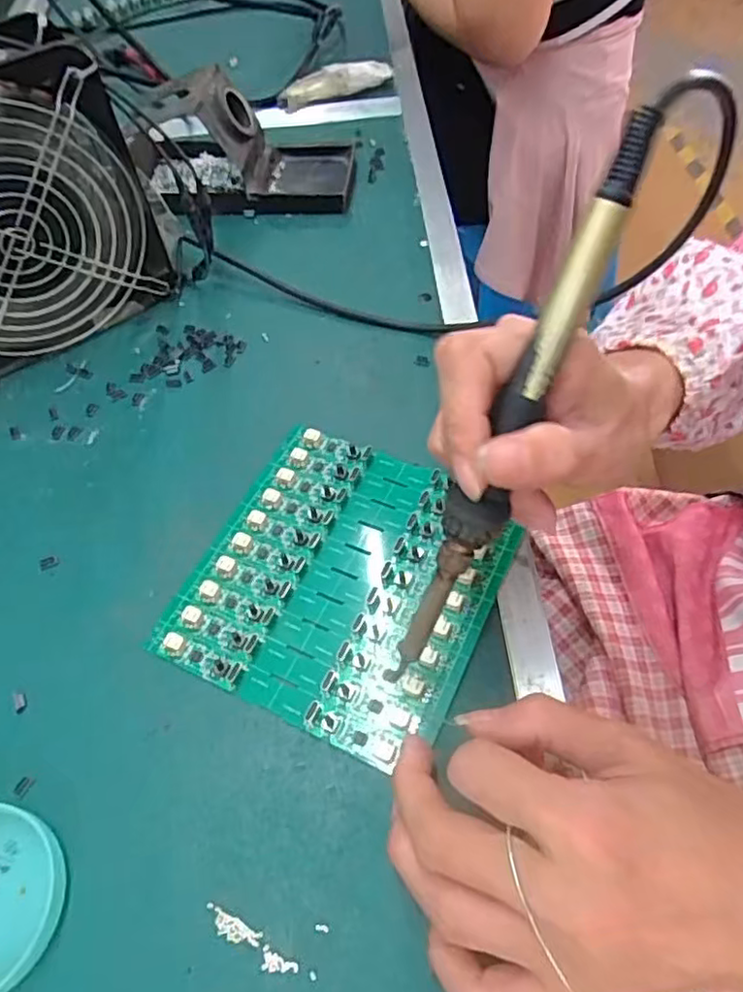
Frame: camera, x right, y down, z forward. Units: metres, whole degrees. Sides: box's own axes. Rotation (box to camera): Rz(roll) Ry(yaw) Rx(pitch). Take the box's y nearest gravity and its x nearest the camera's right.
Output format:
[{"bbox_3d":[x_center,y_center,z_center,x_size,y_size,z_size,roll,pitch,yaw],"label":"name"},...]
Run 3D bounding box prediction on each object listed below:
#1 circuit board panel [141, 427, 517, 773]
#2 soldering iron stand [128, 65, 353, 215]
[{"bbox_3d":[-0.013,0.036,0.307,0.134,0.010,0.140,22,60,16],"label":"circuit board panel"},{"bbox_3d":[-0.096,-0.254,0.469,0.159,0.068,0.077,1,56,4],"label":"soldering iron stand"}]

